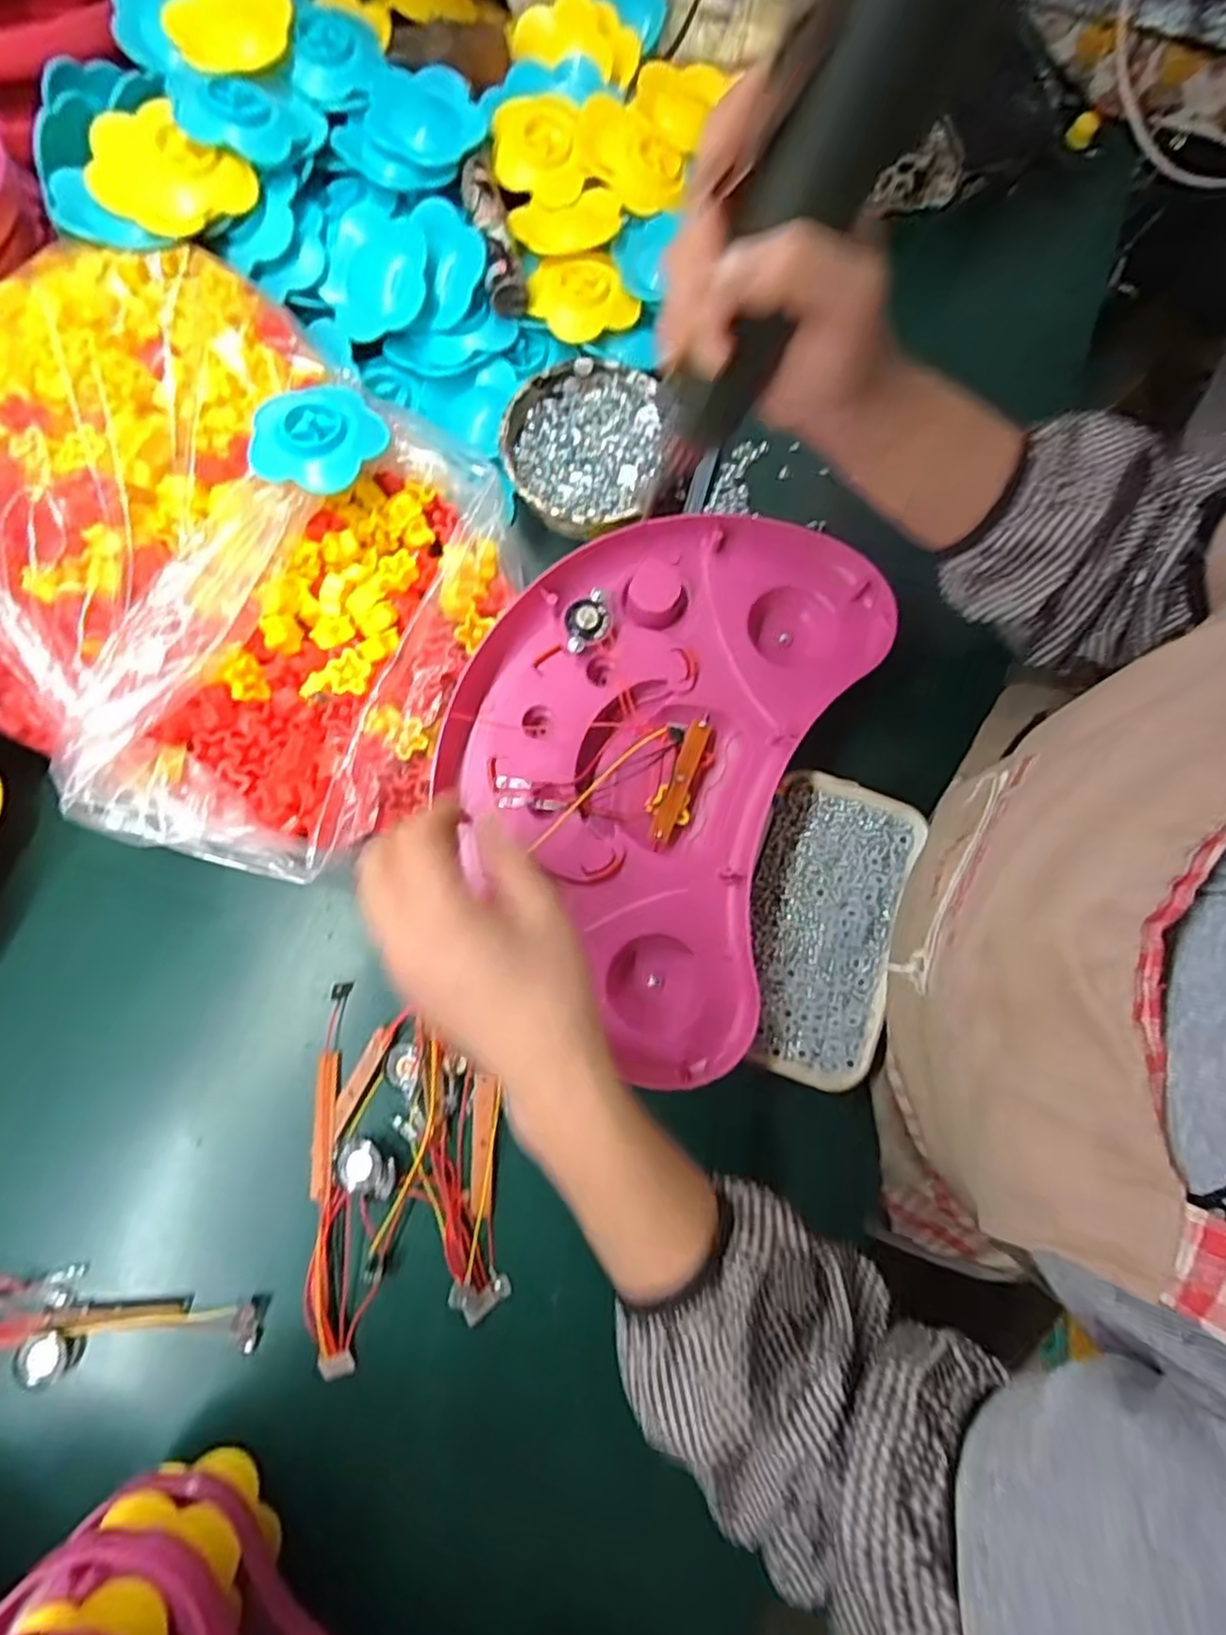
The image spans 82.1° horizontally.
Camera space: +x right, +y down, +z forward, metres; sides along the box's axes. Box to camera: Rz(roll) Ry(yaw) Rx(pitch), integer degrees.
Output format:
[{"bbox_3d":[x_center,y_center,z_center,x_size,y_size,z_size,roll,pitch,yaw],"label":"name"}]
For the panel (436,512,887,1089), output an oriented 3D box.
[{"bbox_3d":[0.018,-0.037,0.424,0.218,0.039,0.321,21,80,3],"label":"panel"}]

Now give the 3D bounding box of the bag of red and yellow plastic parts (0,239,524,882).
[{"bbox_3d":[-0.246,-0.159,0.421,0.353,0.074,0.310,33,81,5],"label":"bag of red and yellow plastic parts"}]

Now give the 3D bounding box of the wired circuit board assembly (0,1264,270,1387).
[{"bbox_3d":[-0.303,0.279,0.389,0.209,0.014,0.052,-1,79,-1],"label":"wired circuit board assembly"}]

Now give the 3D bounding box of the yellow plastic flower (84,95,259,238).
[{"bbox_3d":[-0.280,-0.400,0.437,0.081,0.022,0.076,33,81,5],"label":"yellow plastic flower"}]

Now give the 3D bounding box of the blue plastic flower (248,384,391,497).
[{"bbox_3d":[-0.176,-0.229,0.421,0.074,0.010,0.071,2,75,-6],"label":"blue plastic flower"}]

